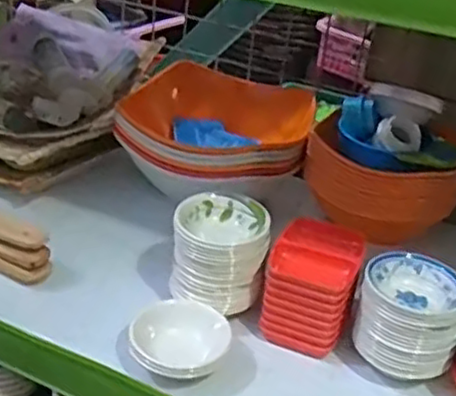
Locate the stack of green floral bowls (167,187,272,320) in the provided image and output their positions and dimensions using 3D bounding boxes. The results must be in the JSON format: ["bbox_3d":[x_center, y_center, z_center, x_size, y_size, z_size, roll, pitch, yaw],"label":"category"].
[{"bbox_3d":[-0.009,0.048,0.670,0.086,0.090,0.078,5,30,-3],"label":"stack of green floral bowls"}]

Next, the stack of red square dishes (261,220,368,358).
[{"bbox_3d":[0.079,0.081,0.654,0.078,0.084,0.092,14,30,12],"label":"stack of red square dishes"}]

